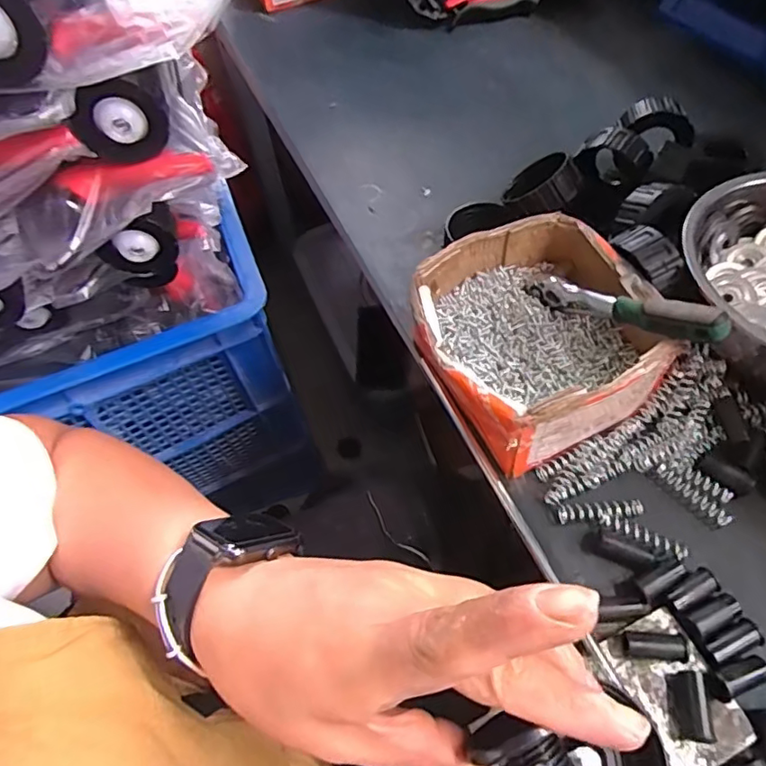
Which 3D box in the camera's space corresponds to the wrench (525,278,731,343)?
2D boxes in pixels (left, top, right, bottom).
[{"bbox_3d":[0.161,-0.052,0.382,0.017,0.026,0.145,-35,32,-17],"label":"wrench"}]

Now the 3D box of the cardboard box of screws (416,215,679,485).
[{"bbox_3d":[0.110,-0.033,0.403,0.158,0.074,0.157,-17,58,-7],"label":"cardboard box of screws"}]

